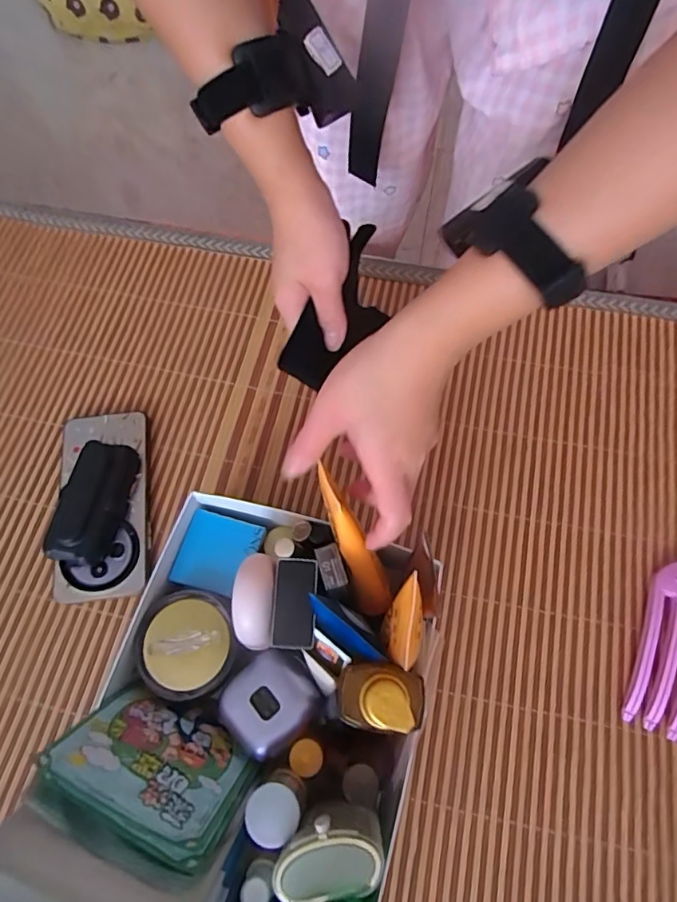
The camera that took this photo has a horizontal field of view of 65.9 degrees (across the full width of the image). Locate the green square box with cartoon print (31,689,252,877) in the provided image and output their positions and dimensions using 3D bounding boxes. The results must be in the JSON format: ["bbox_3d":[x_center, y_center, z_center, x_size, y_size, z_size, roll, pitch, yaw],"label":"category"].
[{"bbox_3d":[-0.113,0.197,0.333,0.110,0.103,0.015,23,102,10],"label":"green square box with cartoon print"}]

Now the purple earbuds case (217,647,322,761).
[{"bbox_3d":[-0.048,0.174,0.361,0.070,0.021,0.058,-38,70,-13],"label":"purple earbuds case"}]

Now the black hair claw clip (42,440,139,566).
[{"bbox_3d":[-0.217,0.044,0.459,0.051,0.034,0.105,6,67,5],"label":"black hair claw clip"}]

